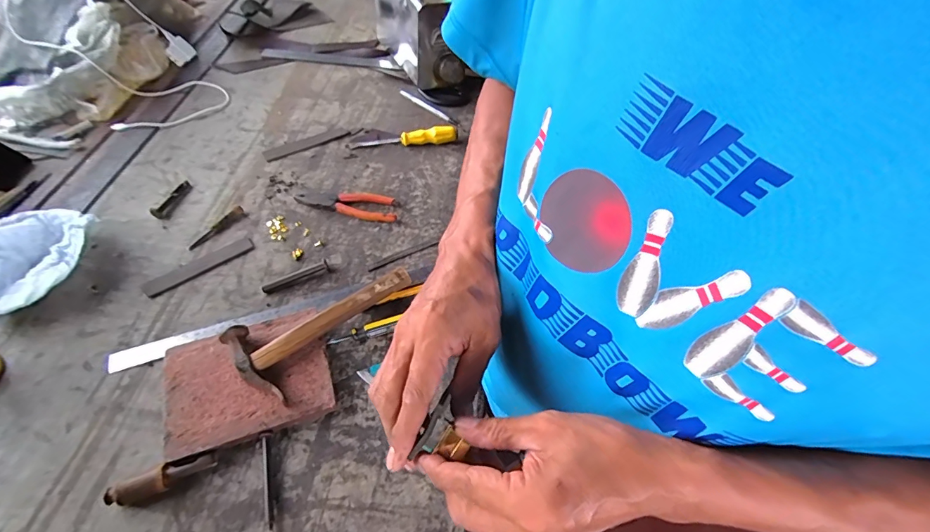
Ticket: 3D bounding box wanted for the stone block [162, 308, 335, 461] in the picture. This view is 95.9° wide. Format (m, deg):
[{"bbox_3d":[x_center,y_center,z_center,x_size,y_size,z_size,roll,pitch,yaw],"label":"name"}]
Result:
[{"bbox_3d":[-0.259,0.137,0.507,0.179,0.026,0.137,-16,56,-14],"label":"stone block"}]

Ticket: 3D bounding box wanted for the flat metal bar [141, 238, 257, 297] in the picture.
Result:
[{"bbox_3d":[-0.380,0.001,0.603,0.147,0.004,0.026,-32,61,-24],"label":"flat metal bar"}]

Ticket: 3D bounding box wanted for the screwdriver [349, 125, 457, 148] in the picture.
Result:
[{"bbox_3d":[-0.112,-0.235,0.770,0.193,0.028,0.028,-5,54,-7],"label":"screwdriver"}]

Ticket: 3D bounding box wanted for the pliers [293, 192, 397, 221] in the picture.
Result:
[{"bbox_3d":[-0.191,-0.108,0.684,0.166,0.019,0.058,13,54,7],"label":"pliers"}]

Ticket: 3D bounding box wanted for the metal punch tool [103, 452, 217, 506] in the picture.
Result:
[{"bbox_3d":[-0.315,0.222,0.439,0.098,0.021,0.025,-17,56,-15],"label":"metal punch tool"}]

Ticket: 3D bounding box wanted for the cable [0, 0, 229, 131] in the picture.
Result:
[{"bbox_3d":[-0.628,-0.407,0.778,0.364,0.139,0.229,29,57,18],"label":"cable"}]

